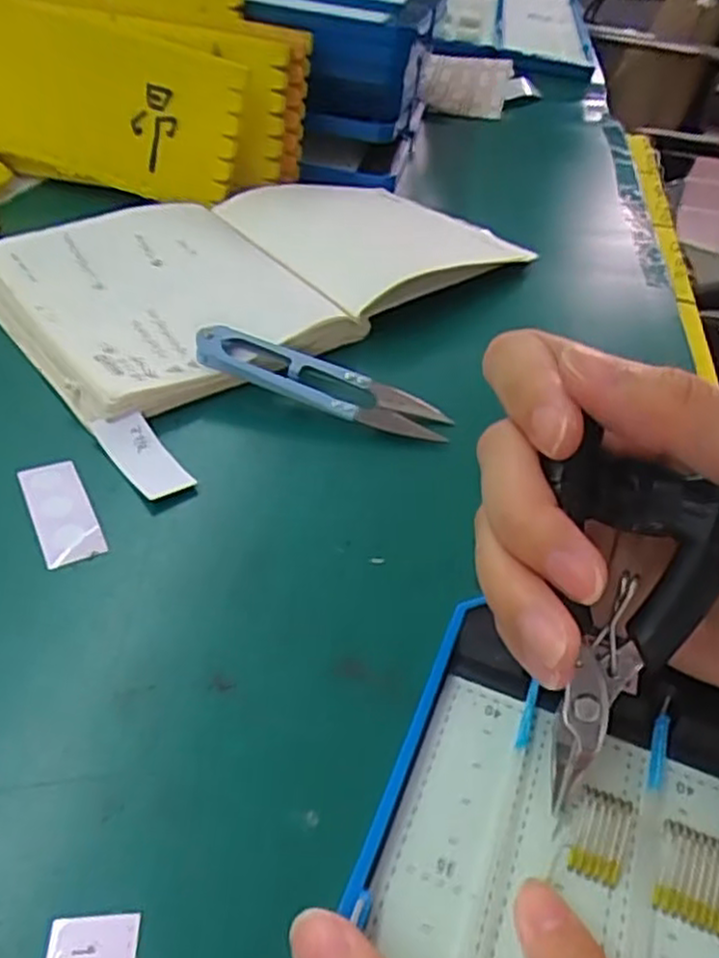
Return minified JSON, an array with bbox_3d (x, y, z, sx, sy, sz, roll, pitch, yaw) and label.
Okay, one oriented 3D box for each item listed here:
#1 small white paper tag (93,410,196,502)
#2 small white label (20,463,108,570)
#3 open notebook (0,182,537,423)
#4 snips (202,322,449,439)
[{"bbox_3d":[-0.078,-0.008,0.265,0.019,0.008,0.045,-27,54,-33],"label":"small white paper tag"},{"bbox_3d":[-0.099,0.011,0.244,0.018,0.004,0.046,-16,49,-25],"label":"small white label"},{"bbox_3d":[-0.044,-0.103,0.360,0.238,0.027,0.126,-25,53,-32],"label":"open notebook"},{"bbox_3d":[-0.016,-0.038,0.295,0.102,0.007,0.023,21,59,2],"label":"snips"}]

